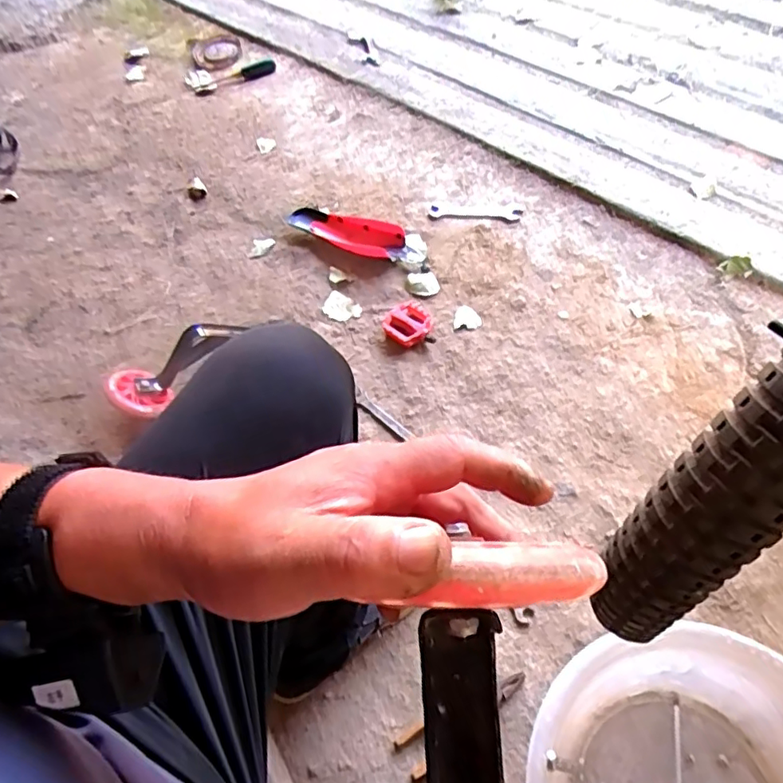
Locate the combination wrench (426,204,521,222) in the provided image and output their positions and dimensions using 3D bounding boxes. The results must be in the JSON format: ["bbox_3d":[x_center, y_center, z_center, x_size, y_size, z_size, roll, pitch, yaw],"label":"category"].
[{"bbox_3d":[0.167,-0.364,1.164,0.183,0.008,0.035,6,69,11],"label":"combination wrench"}]

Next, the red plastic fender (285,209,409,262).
[{"bbox_3d":[-0.085,-0.321,1.147,0.235,0.033,0.085,17,62,16],"label":"red plastic fender"}]

